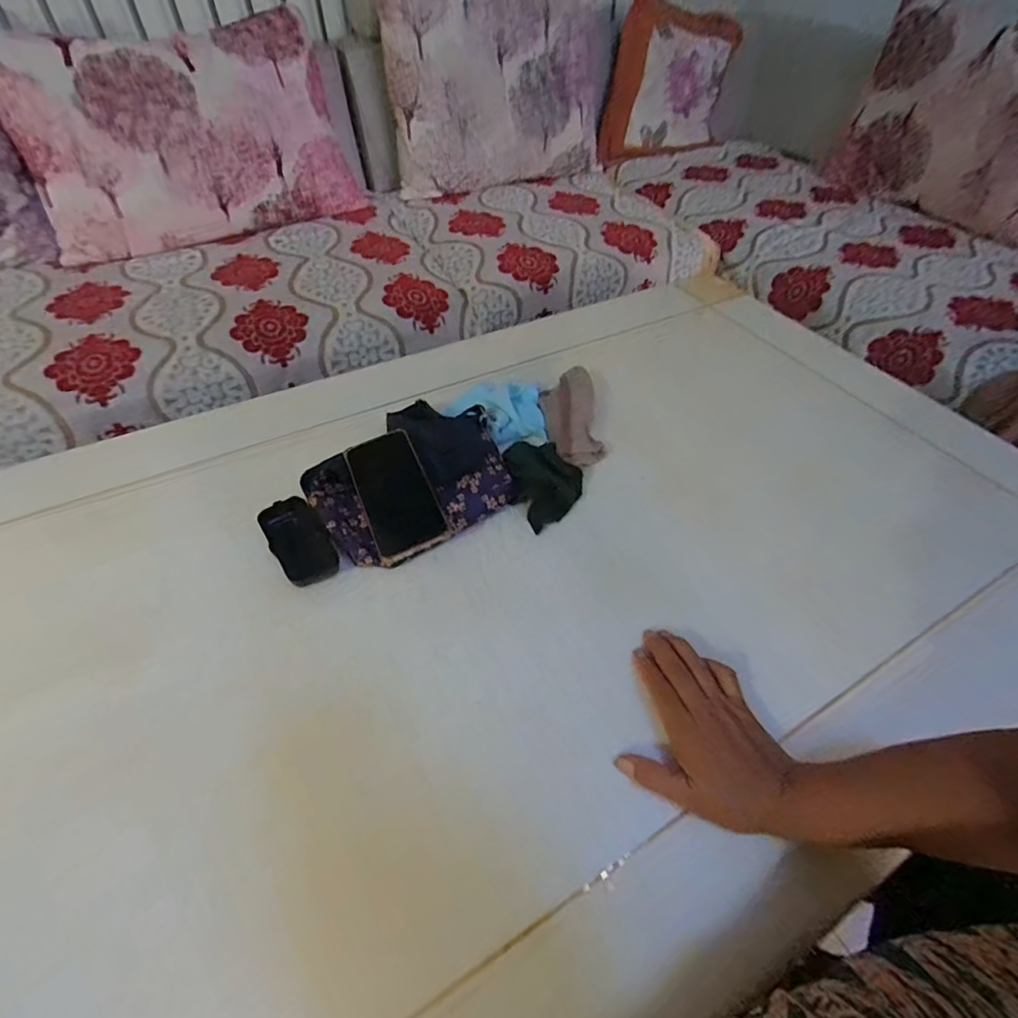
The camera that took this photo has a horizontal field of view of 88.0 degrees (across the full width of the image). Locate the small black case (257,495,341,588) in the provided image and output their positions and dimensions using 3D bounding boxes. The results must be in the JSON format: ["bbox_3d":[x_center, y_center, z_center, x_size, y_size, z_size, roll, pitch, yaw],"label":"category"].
[{"bbox_3d":[-0.213,0.031,0.534,0.051,0.013,0.104,-28,56,-23],"label":"small black case"}]

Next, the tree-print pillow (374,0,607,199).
[{"bbox_3d":[-0.009,-1.088,1.286,0.594,0.492,0.114,-22,42,-18],"label":"tree-print pillow"}]

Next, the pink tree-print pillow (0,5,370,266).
[{"bbox_3d":[-0.655,-0.784,1.107,0.632,0.387,0.130,-25,28,-22],"label":"pink tree-print pillow"}]

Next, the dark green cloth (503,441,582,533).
[{"bbox_3d":[0.045,-0.032,0.603,0.078,0.027,0.100,-13,52,-12],"label":"dark green cloth"}]

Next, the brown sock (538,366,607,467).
[{"bbox_3d":[0.080,-0.126,0.666,0.070,0.031,0.162,-3,50,-5],"label":"brown sock"}]

